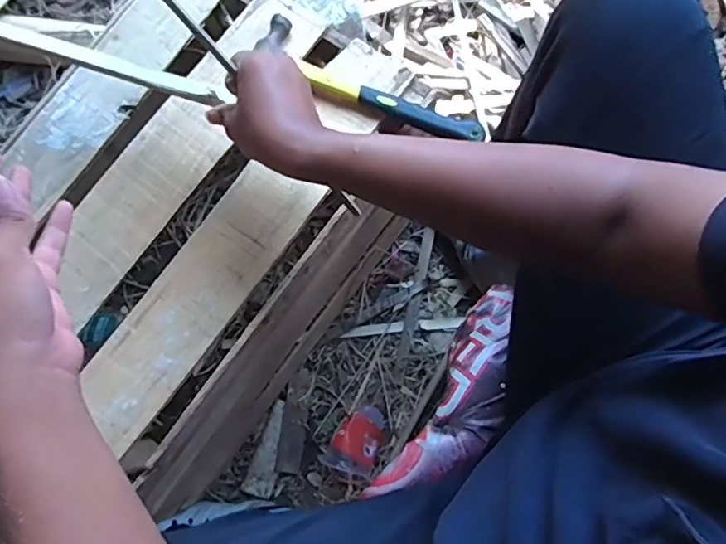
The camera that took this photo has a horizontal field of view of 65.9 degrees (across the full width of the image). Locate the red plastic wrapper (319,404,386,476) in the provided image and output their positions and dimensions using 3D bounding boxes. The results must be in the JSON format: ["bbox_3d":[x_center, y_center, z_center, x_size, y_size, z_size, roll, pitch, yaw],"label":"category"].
[{"bbox_3d":[-0.008,0.258,0.862,0.067,0.070,0.106,34,82,7],"label":"red plastic wrapper"}]

